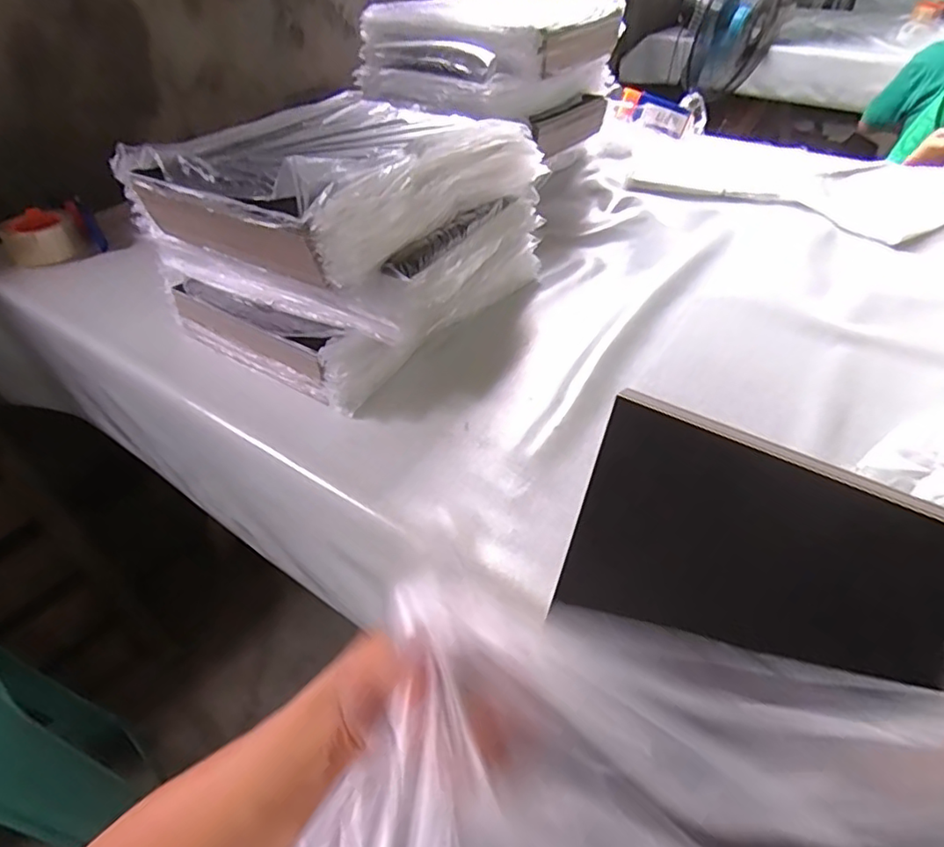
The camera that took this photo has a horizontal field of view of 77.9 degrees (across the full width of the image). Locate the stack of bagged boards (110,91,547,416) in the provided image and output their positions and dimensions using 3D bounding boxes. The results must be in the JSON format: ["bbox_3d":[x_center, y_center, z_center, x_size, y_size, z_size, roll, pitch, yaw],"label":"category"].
[{"bbox_3d":[-0.141,-0.251,0.730,0.355,0.232,0.395,23,48,26],"label":"stack of bagged boards"}]

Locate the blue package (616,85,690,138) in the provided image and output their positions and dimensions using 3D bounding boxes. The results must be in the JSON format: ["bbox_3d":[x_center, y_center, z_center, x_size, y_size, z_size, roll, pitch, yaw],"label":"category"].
[{"bbox_3d":[0.377,-0.644,1.208,0.155,0.044,0.055,26,47,8],"label":"blue package"}]

